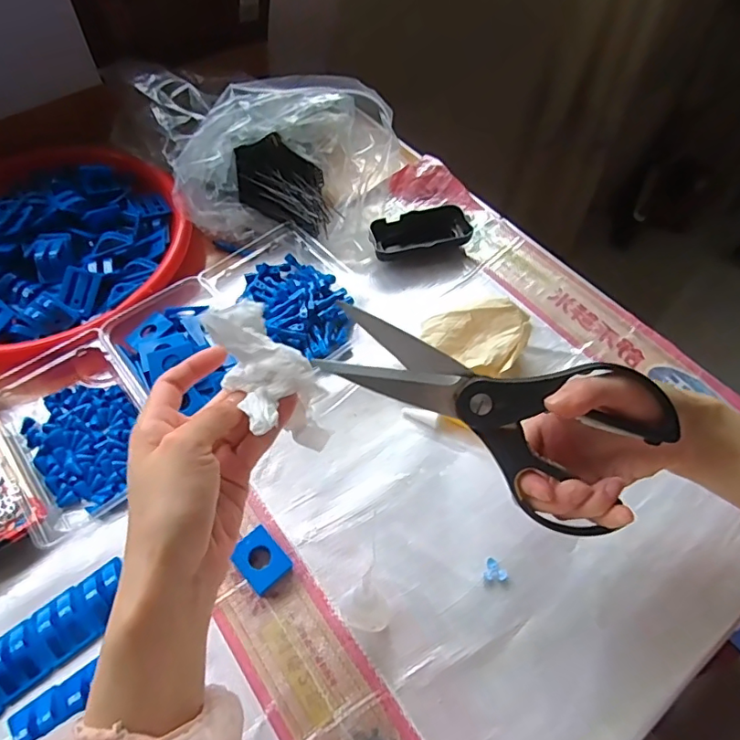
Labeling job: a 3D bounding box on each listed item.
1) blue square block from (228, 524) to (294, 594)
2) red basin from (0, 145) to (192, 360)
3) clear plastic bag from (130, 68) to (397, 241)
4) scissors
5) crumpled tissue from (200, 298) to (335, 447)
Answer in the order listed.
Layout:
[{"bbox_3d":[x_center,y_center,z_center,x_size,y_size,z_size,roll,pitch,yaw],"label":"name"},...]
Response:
[{"bbox_3d":[-0.082,0.143,0.398,0.033,0.012,0.041,-36,63,-21],"label":"blue square block"},{"bbox_3d":[-0.348,-0.143,0.558,0.284,0.061,0.290,0,57,0],"label":"red basin"},{"bbox_3d":[-0.107,-0.232,0.580,0.263,0.111,0.152,3,57,3],"label":"clear plastic bag"},{"bbox_3d":[0.076,0.015,0.326,0.204,0.007,0.106,31,100,0],"label":"scissors"},{"bbox_3d":[-0.058,0.011,0.323,0.041,0.119,0.059,7,47,50],"label":"crumpled tissue"}]

